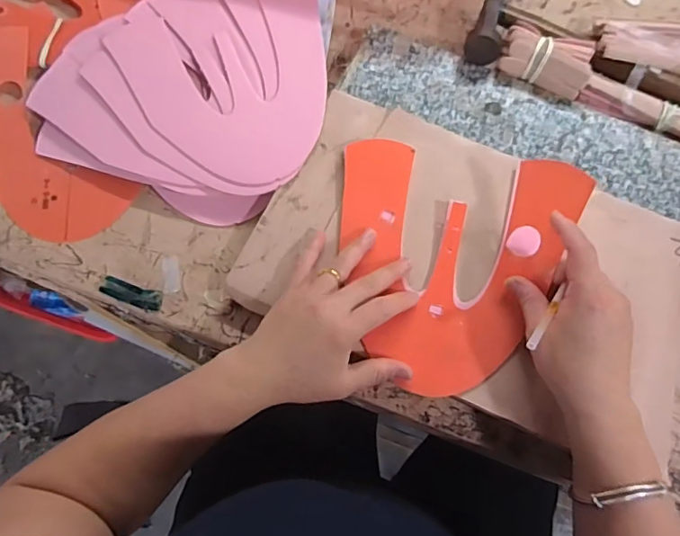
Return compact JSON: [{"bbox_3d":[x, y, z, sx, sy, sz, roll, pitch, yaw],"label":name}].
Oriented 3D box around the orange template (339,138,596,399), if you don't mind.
[{"bbox_3d":[0.076,-0.006,0.411,0.182,0.054,0.191,0,75,0],"label":"orange template"}]

